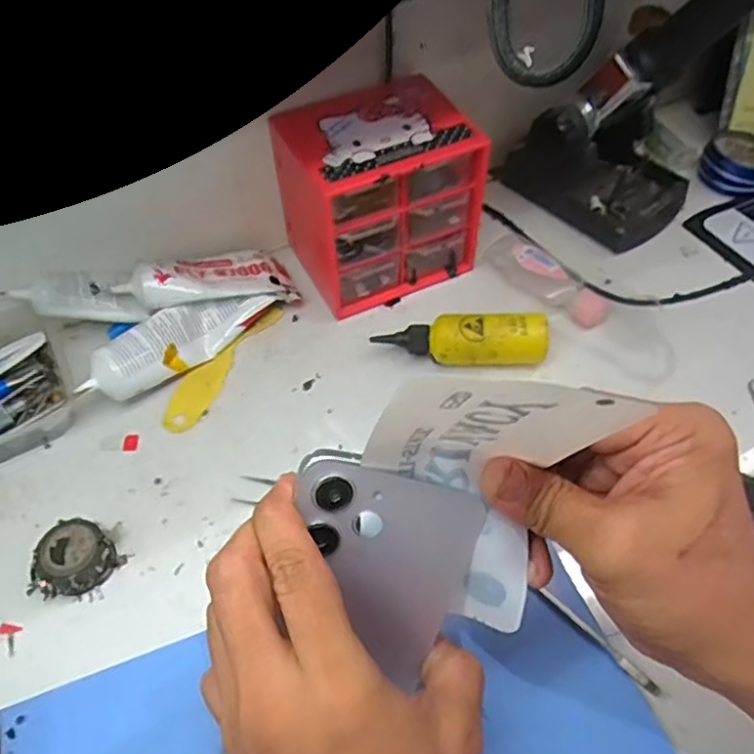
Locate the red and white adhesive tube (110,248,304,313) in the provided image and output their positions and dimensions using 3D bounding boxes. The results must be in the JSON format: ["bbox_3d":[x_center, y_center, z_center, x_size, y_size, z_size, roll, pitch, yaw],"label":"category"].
[{"bbox_3d":[-0.124,-0.074,0.483,0.124,0.021,0.058,-10,52,-28],"label":"red and white adhesive tube"}]

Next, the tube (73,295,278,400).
[{"bbox_3d":[-0.142,-0.025,0.463,0.033,0.034,0.137,37,51,26],"label":"tube"}]

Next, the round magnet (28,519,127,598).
[{"bbox_3d":[-0.179,0.108,0.380,0.040,0.024,0.045,28,59,21],"label":"round magnet"}]

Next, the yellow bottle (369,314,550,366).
[{"bbox_3d":[0.060,-0.024,0.457,0.115,0.034,0.028,-1,54,2],"label":"yellow bottle"}]

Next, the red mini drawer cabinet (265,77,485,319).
[{"bbox_3d":[0.003,-0.134,0.489,0.122,0.118,0.095,-21,56,-13],"label":"red mini drawer cabinet"}]

